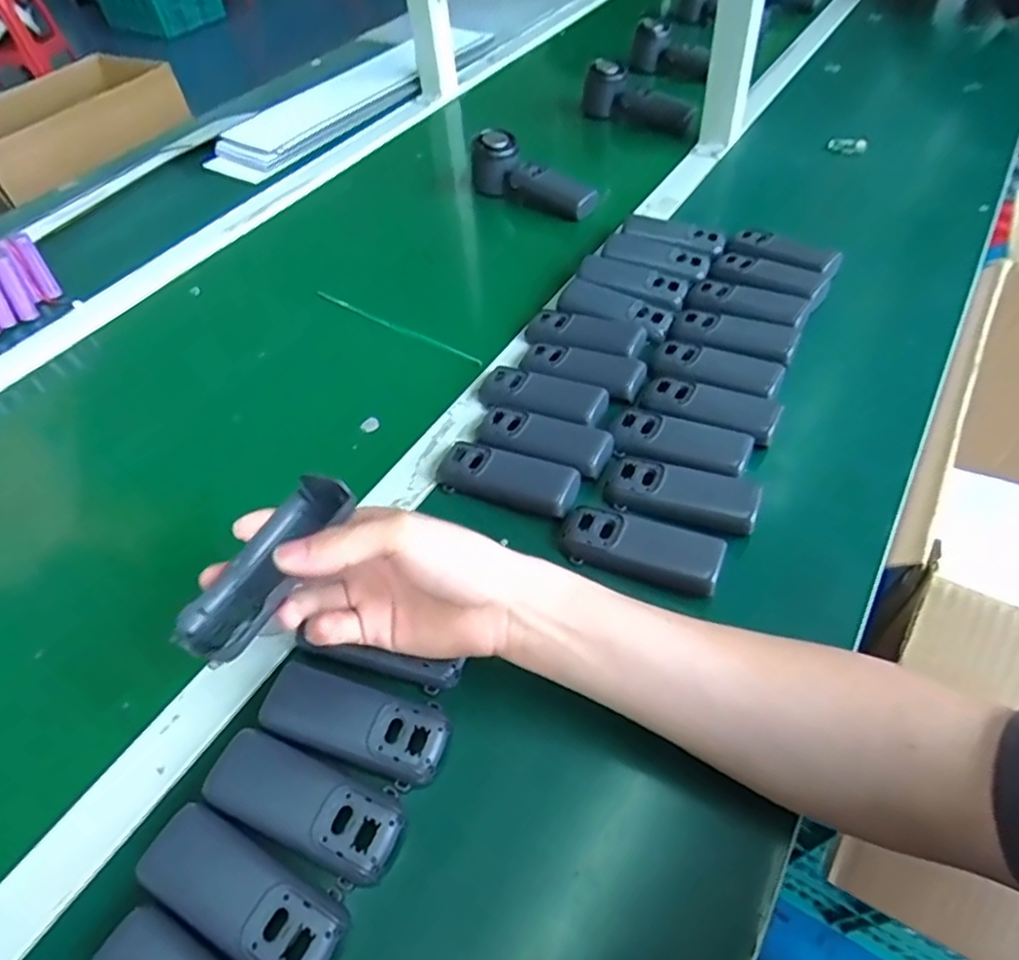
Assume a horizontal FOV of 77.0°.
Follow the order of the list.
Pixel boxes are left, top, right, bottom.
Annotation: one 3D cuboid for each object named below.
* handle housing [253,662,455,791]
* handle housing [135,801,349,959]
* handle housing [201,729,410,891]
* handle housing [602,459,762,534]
[{"bbox_3d":[-0.088,0.139,0.368,0.106,0.016,0.042,15,53,16],"label":"handle housing"},{"bbox_3d":[-0.131,0.205,0.316,0.107,0.017,0.040,21,55,21],"label":"handle housing"},{"bbox_3d":[-0.108,0.173,0.343,0.109,0.018,0.042,18,54,19],"label":"handle housing"},{"bbox_3d":[0.122,0.008,0.456,0.102,0.017,0.040,12,52,15],"label":"handle housing"}]

